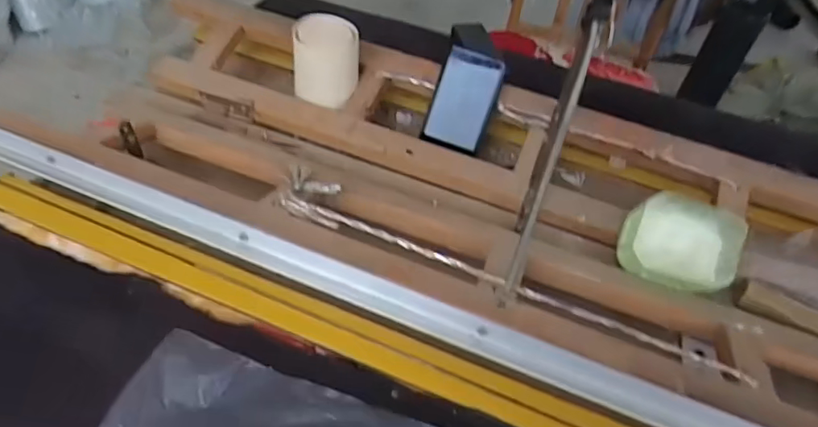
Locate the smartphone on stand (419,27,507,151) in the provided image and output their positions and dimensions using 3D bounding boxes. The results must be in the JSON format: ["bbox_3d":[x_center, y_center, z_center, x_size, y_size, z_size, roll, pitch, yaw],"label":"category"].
[{"bbox_3d":[0.069,-0.144,0.637,0.079,0.105,0.093,17,48,8],"label":"smartphone on stand"}]

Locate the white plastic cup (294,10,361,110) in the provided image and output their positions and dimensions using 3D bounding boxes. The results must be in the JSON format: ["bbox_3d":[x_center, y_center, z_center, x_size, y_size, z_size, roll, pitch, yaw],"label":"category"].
[{"bbox_3d":[-0.097,-0.182,0.636,0.075,0.083,0.074,-2,49,-9],"label":"white plastic cup"}]

